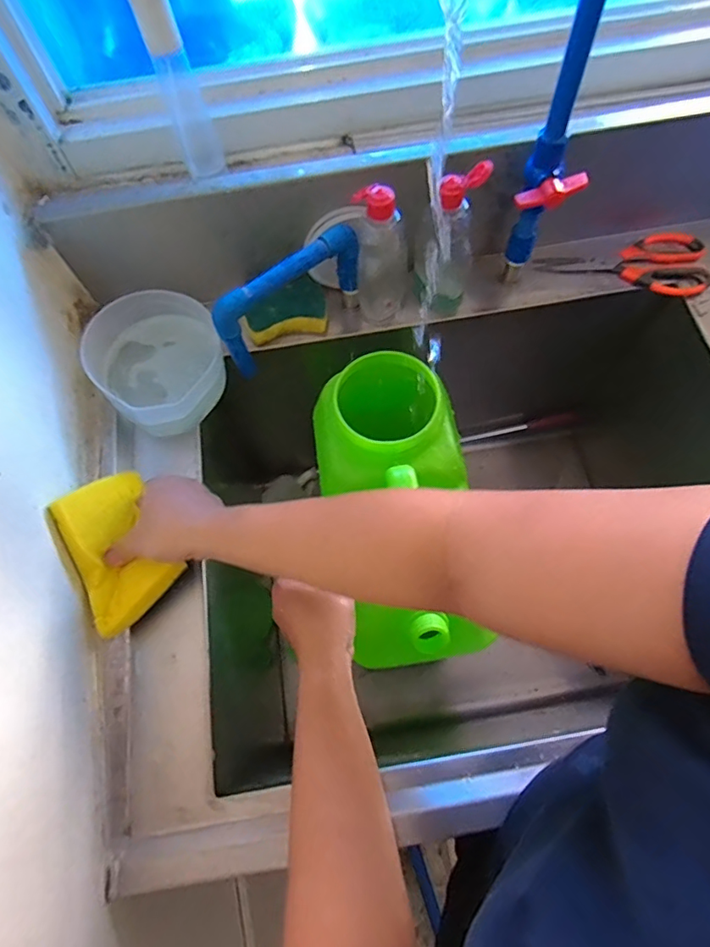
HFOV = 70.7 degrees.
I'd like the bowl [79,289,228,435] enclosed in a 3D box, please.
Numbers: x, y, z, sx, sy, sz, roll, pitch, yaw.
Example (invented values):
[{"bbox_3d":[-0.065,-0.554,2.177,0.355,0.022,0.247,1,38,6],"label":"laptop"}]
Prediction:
[{"bbox_3d":[-0.215,-0.121,0.561,0.135,0.070,0.165,-27,69,-8],"label":"bowl"}]

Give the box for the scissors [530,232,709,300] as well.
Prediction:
[{"bbox_3d":[0.341,-0.275,0.638,0.205,0.019,0.094,14,69,8],"label":"scissors"}]

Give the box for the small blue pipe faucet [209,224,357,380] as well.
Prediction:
[{"bbox_3d":[-0.069,-0.188,0.549,0.174,0.103,0.025,-38,71,-12],"label":"small blue pipe faucet"}]

